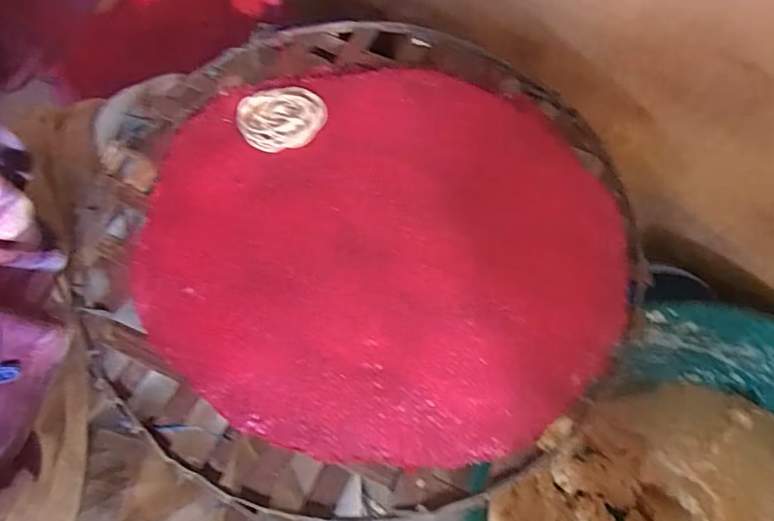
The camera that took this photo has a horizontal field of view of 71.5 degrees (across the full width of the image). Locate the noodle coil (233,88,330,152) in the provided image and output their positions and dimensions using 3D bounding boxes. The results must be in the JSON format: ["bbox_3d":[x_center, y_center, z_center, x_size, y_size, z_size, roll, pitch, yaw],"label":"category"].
[{"bbox_3d":[-0.088,-0.119,0.446,0.072,0.006,0.059,-5,69,-3],"label":"noodle coil"}]

